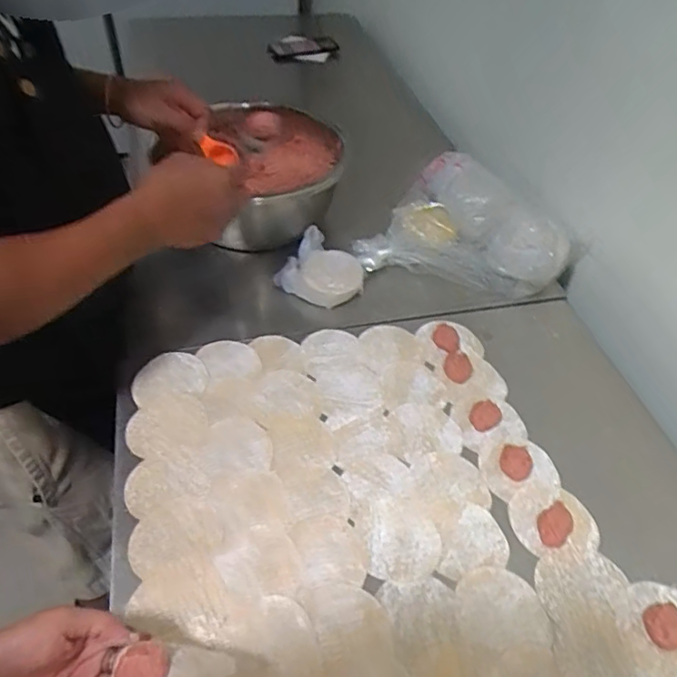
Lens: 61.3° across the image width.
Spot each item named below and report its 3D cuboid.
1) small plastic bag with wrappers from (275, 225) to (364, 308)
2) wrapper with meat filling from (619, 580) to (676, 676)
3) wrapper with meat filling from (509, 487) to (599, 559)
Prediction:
[{"bbox_3d":[-0.029,-0.091,0.791,0.097,0.041,0.115,-33,57,-29],"label":"small plastic bag with wrappers"},{"bbox_3d":[0.291,0.254,0.506,0.084,0.017,0.071,-26,54,-25],"label":"wrapper with meat filling"},{"bbox_3d":[0.218,0.180,0.573,0.082,0.013,0.070,2,47,-2],"label":"wrapper with meat filling"}]

